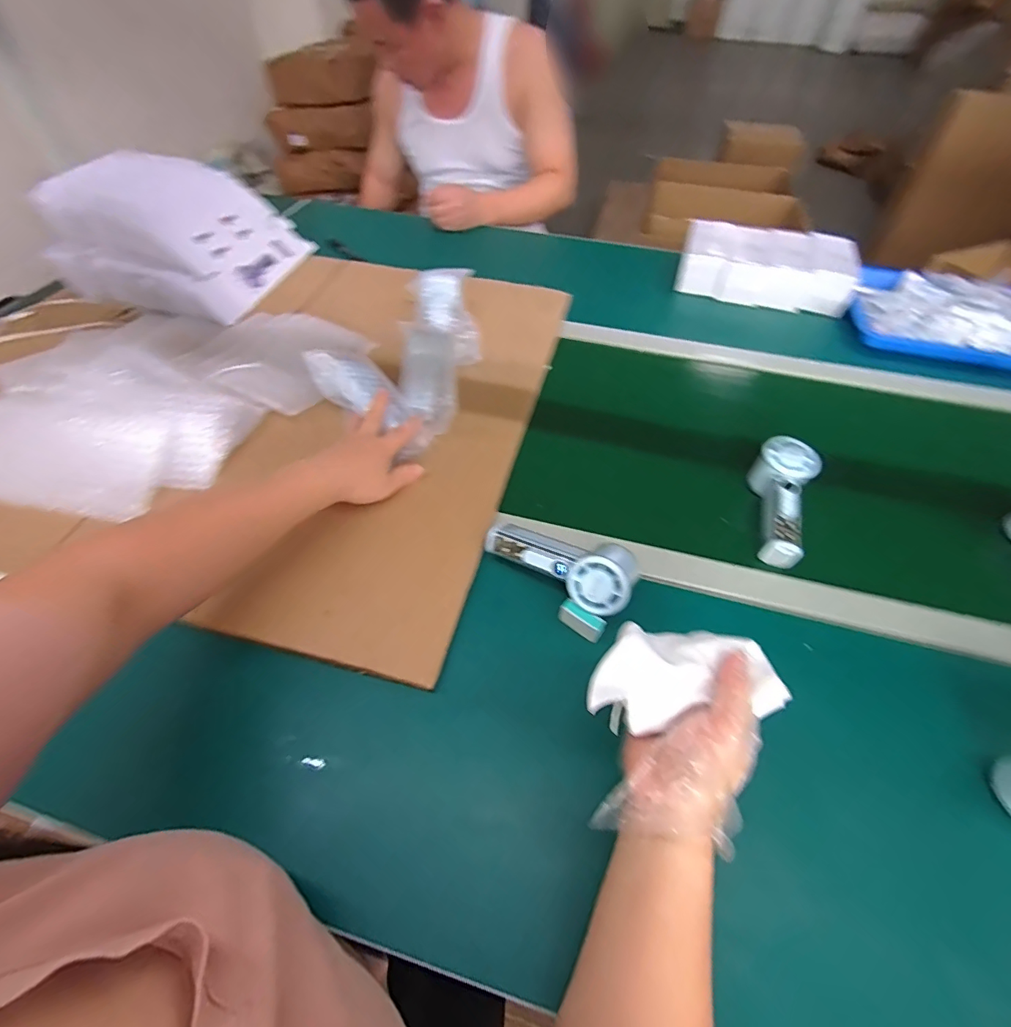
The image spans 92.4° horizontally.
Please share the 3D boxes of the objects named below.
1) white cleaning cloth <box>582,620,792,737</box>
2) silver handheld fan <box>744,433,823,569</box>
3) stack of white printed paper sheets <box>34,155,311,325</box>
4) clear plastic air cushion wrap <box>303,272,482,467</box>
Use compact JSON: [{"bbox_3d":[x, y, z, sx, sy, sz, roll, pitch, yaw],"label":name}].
[{"bbox_3d":[0.120,0.119,0.348,0.135,0.038,0.065,-6,51,-6],"label":"white cleaning cloth"},{"bbox_3d":[0.314,-0.018,0.556,0.062,0.050,0.156,21,54,15],"label":"silver handheld fan"},{"bbox_3d":[-0.570,-0.485,0.823,0.350,0.138,0.279,5,51,3],"label":"stack of white printed paper sheets"},{"bbox_3d":[-0.123,-0.242,0.708,0.179,0.065,0.377,13,51,9],"label":"clear plastic air cushion wrap"}]

